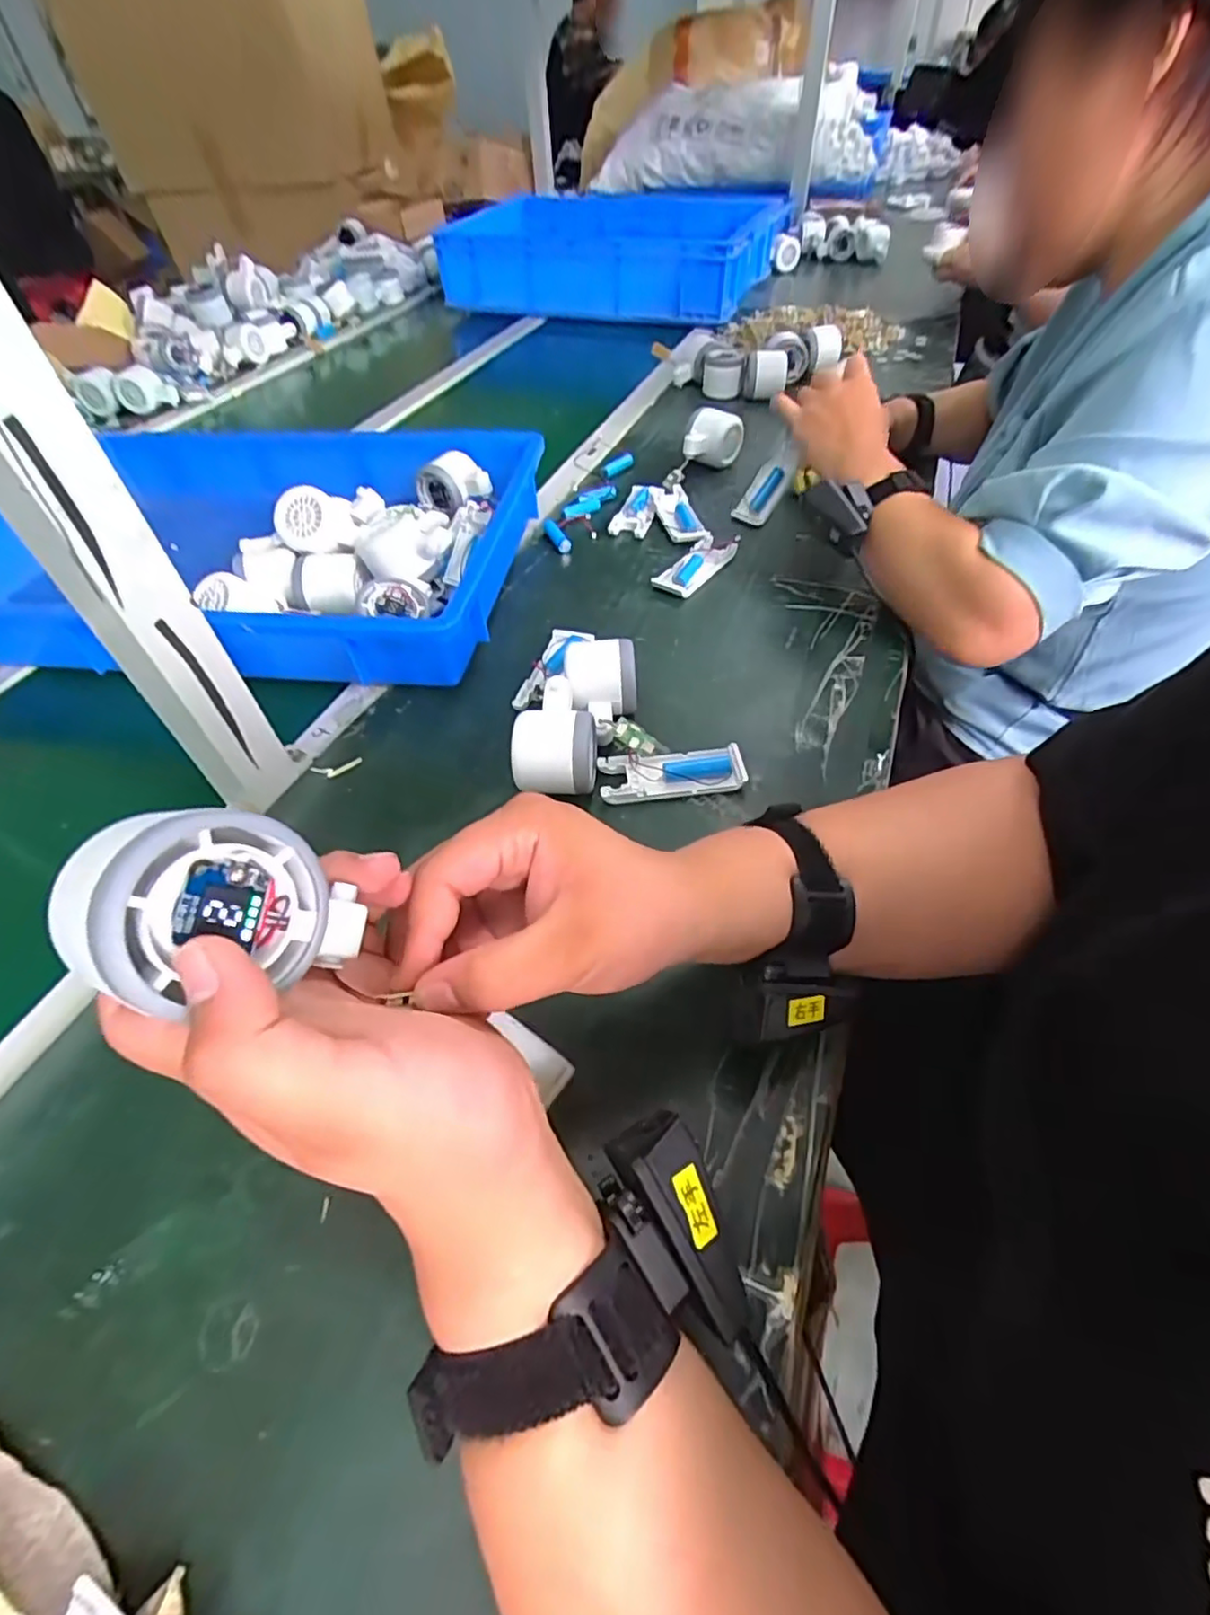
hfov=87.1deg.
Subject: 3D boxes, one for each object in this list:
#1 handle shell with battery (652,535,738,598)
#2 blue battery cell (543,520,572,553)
[{"bbox_3d":[0.092,-0.247,0.647,0.045,0.017,0.100,27,57,23],"label":"handle shell with battery"},{"bbox_3d":[-0.053,-0.299,0.700,0.020,0.017,0.058,-19,52,-12],"label":"blue battery cell"}]

